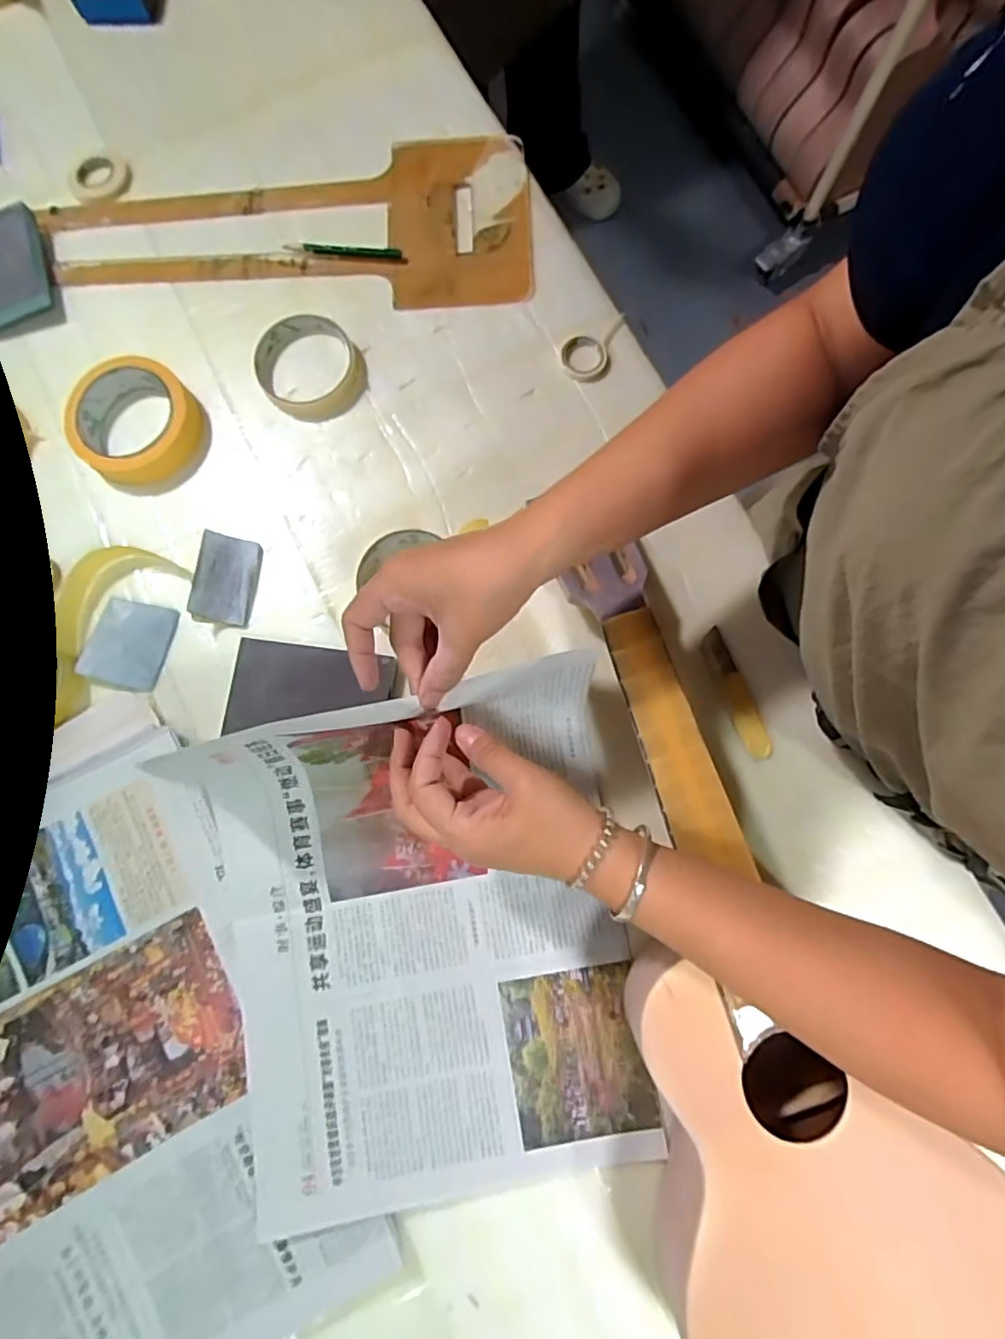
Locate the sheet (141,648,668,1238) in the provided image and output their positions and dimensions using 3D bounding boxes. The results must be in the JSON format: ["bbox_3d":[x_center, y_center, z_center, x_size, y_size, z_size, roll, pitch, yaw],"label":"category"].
[{"bbox_3d":[-0.059,0.177,0.380,0.283,0.107,0.321,-9,80,-1],"label":"sheet"}]

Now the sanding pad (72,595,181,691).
[{"bbox_3d":[-0.294,-0.022,0.474,0.064,0.015,0.068,16,80,4],"label":"sanding pad"}]

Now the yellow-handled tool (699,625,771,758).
[{"bbox_3d":[0.174,0.017,0.455,0.021,0.005,0.098,-18,80,-2],"label":"yellow-handled tool"}]

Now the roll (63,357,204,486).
[{"bbox_3d":[-0.298,-0.200,0.491,0.096,0.031,0.093,0,80,1],"label":"roll"}]

